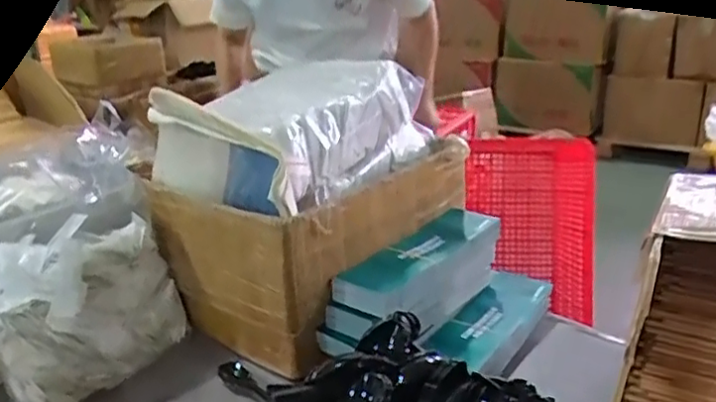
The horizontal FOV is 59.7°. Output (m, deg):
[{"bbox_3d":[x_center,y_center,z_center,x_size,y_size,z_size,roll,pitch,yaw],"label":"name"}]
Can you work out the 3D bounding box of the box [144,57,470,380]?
[{"bbox_3d":[-0.059,-0.018,0.926,0.287,0.309,0.410,15,28,39],"label":"box"}]

